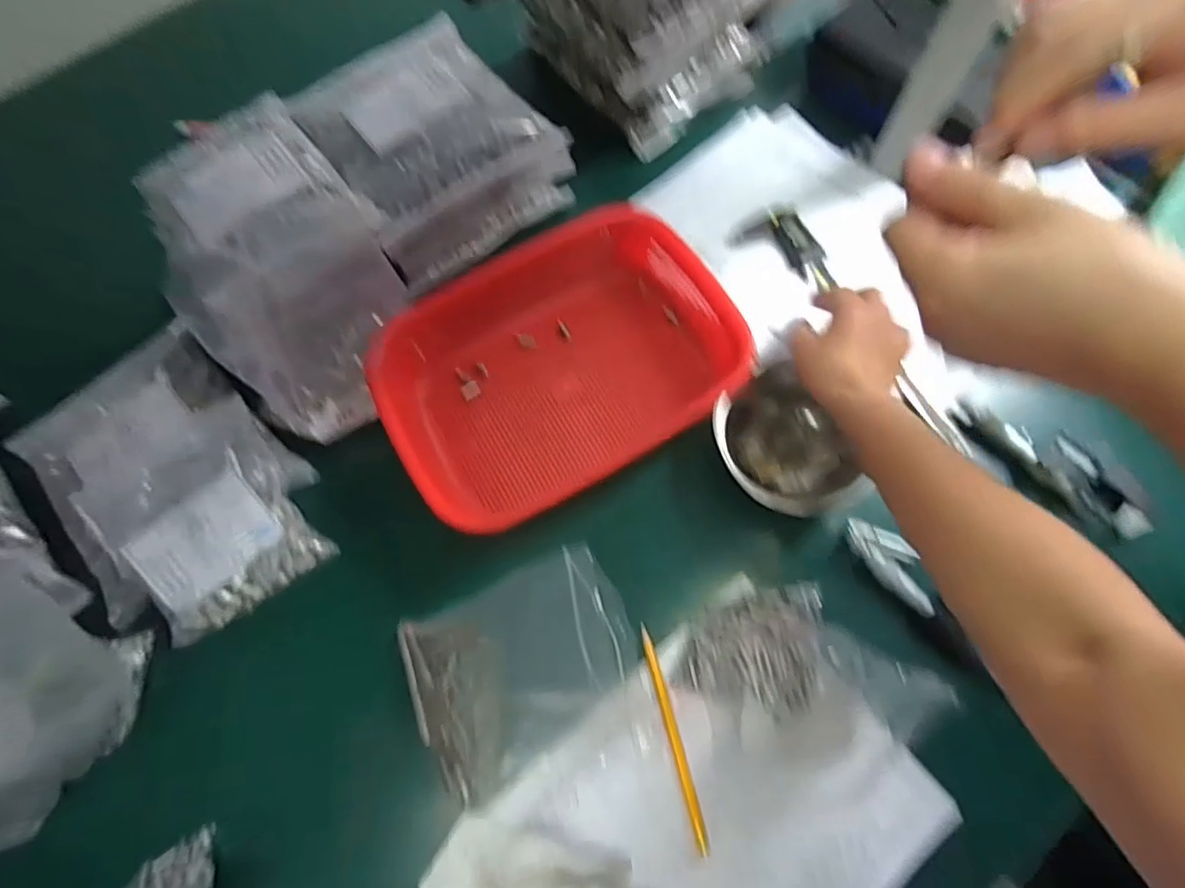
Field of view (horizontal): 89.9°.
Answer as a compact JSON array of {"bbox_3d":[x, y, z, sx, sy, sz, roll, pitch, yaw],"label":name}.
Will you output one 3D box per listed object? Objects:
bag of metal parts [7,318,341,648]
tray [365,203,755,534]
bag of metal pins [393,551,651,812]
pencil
[{"bbox_3d":[-0.365,0.025,0.513,0.175,0.053,0.268,-37,72,-11],"label":"bag of metal parts"},{"bbox_3d":[-0.033,-0.067,0.520,0.286,0.077,0.205,-32,71,-10],"label":"tray"},{"bbox_3d":[-0.050,0.181,0.465,0.170,0.016,0.156,-21,70,-6],"label":"bag of metal pins"},{"bbox_3d":[0.061,0.217,0.445,0.009,0.008,0.155,-14,69,-3],"label":"pencil"}]

